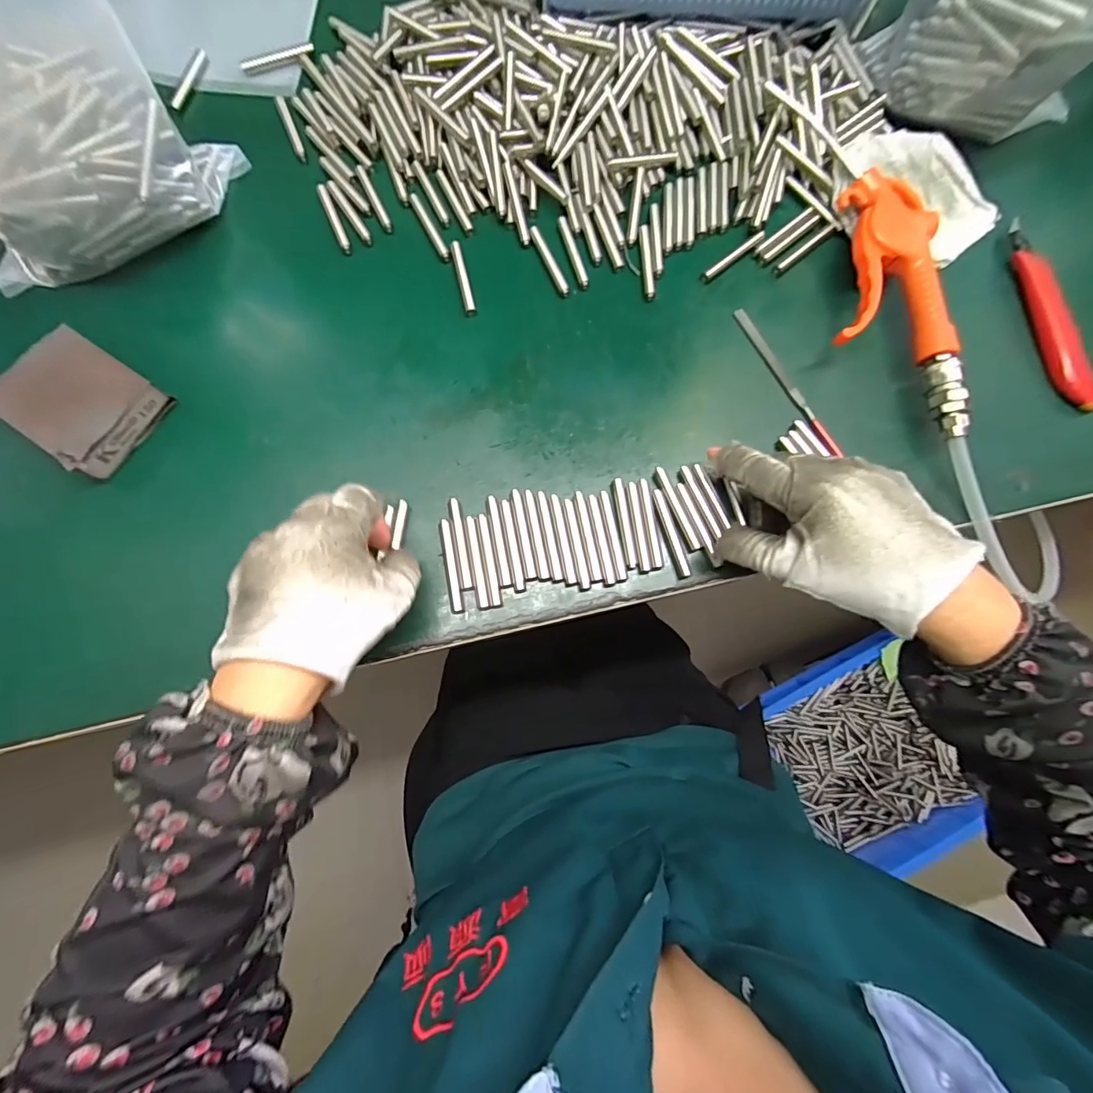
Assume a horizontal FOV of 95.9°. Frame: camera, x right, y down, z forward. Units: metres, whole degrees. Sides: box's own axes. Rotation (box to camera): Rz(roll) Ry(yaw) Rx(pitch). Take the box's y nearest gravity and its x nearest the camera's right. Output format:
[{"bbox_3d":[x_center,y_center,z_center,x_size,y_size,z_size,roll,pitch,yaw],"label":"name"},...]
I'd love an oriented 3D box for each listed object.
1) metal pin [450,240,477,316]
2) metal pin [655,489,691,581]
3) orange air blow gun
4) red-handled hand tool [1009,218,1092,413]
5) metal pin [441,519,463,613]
[{"bbox_3d":[-0.059,-0.190,0.349,0.008,0.005,0.058,-13,77,-5],"label":"metal pin"},{"bbox_3d":[0.079,-0.009,0.310,0.007,0.004,0.058,-15,77,-5],"label":"metal pin"},{"bbox_3d":[0.226,-0.161,0.330,0.074,0.032,0.177,3,76,-1],"label":"orange air blow gun"},{"bbox_3d":[0.349,-0.163,0.340,0.016,0.021,0.144,-6,77,-3],"label":"red-handled hand tool"},{"bbox_3d":[-0.059,0.012,0.305,0.006,0.004,0.058,-10,77,-4],"label":"metal pin"}]

